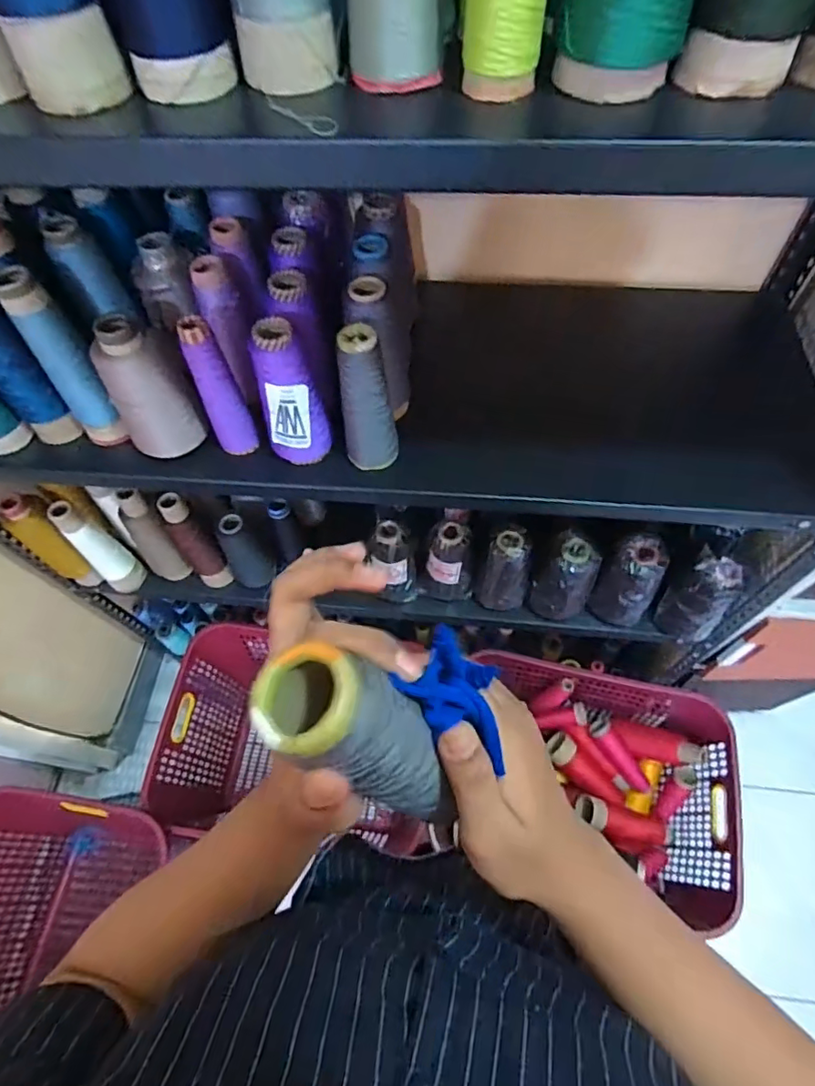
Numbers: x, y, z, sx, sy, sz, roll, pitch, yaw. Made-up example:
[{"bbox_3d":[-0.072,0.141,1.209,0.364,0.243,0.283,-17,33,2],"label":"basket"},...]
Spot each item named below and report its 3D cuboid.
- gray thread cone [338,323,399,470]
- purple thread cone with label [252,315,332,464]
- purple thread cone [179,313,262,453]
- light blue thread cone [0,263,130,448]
[{"bbox_3d":[-0.046,-0.158,0.605,0.061,0.169,0.058,-12,61,-4],"label":"gray thread cone"},{"bbox_3d":[-0.132,-0.161,0.606,0.074,0.164,0.058,-21,62,-9],"label":"purple thread cone with label"},{"bbox_3d":[-0.215,-0.170,0.614,0.042,0.172,0.037,-25,63,-11],"label":"purple thread cone"},{"bbox_3d":[-0.377,-0.191,0.611,0.057,0.211,0.057,-39,67,-18],"label":"light blue thread cone"}]

